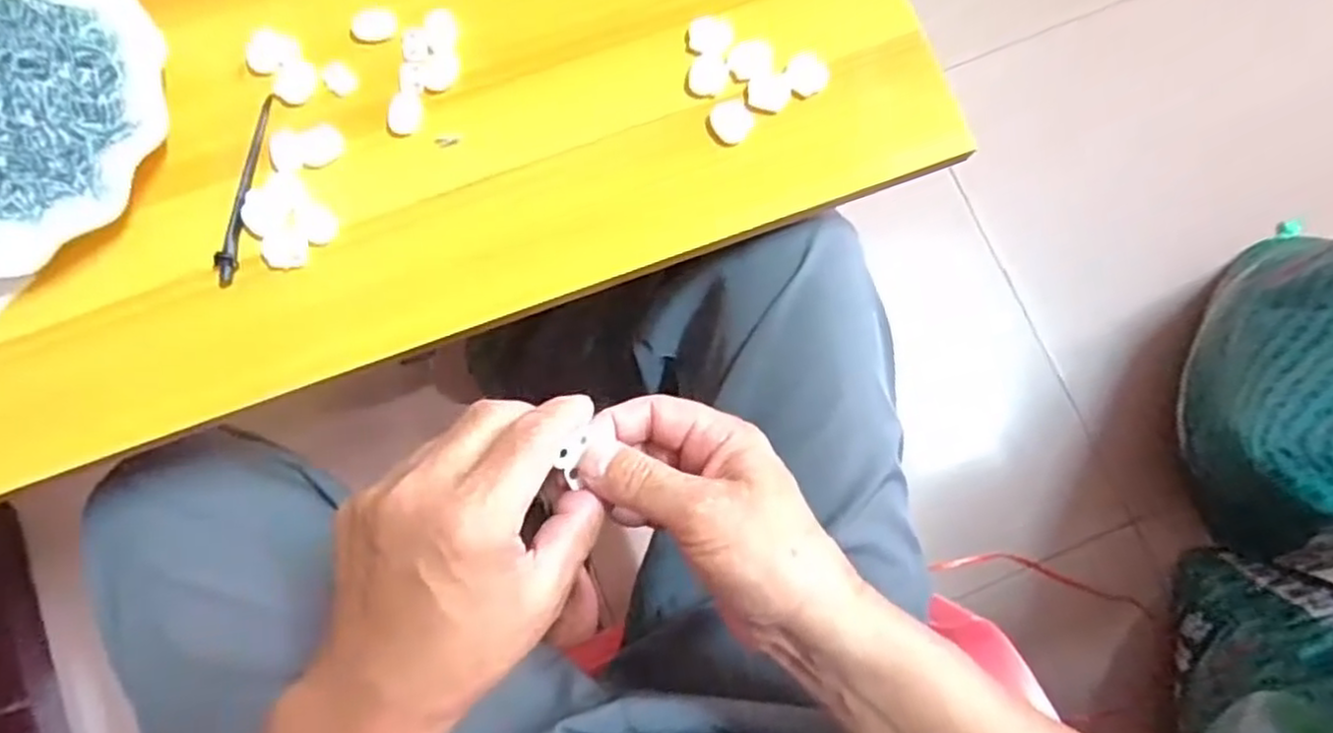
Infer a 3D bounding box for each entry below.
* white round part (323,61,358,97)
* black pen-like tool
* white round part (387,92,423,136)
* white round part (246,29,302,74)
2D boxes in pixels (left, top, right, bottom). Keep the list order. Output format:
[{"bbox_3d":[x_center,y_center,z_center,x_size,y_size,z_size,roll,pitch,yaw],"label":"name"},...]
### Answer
[{"bbox_3d":[-0.180,-0.158,0.394,0.017,0.004,0.020,-43,82,-8],"label":"white round part"},{"bbox_3d":[-0.224,-0.094,0.380,0.010,0.004,0.105,5,79,0],"label":"black pen-like tool"},{"bbox_3d":[-0.141,-0.137,0.387,0.018,0.004,0.024,3,79,0],"label":"white round part"},{"bbox_3d":[-0.216,-0.172,0.392,0.026,0.004,0.024,0,79,0],"label":"white round part"}]

